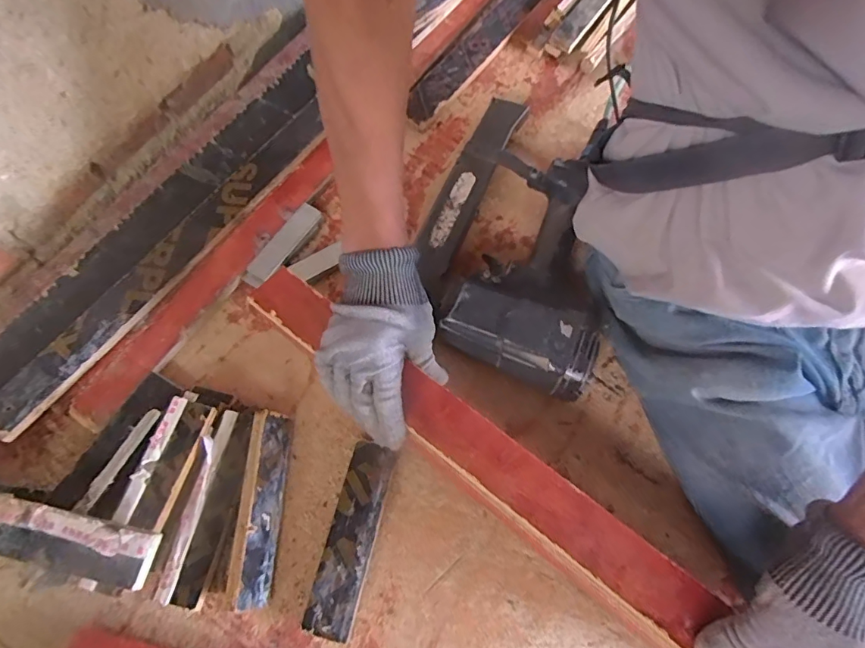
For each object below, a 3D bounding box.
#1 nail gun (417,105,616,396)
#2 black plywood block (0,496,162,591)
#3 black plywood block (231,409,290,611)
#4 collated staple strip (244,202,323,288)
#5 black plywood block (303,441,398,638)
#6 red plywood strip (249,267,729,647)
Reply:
[{"bbox_3d":[0.082,-0.106,0.516,0.200,0.074,0.351,12,68,4],"label":"nail gun"},{"bbox_3d":[-0.306,0.175,0.380,0.163,0.014,0.042,11,70,6],"label":"black plywood block"},{"bbox_3d":[-0.152,0.161,0.421,0.014,0.043,0.159,-8,68,24],"label":"black plywood block"},{"bbox_3d":[-0.171,-0.090,0.539,0.030,0.011,0.113,30,73,13],"label":"collated staple strip"},{"bbox_3d":[-0.072,0.190,0.426,0.041,0.019,0.158,13,70,7],"label":"black plywood block"},{"bbox_3d":[0.026,0.104,0.407,0.485,0.020,0.058,37,72,13],"label":"red plywood strip"}]

